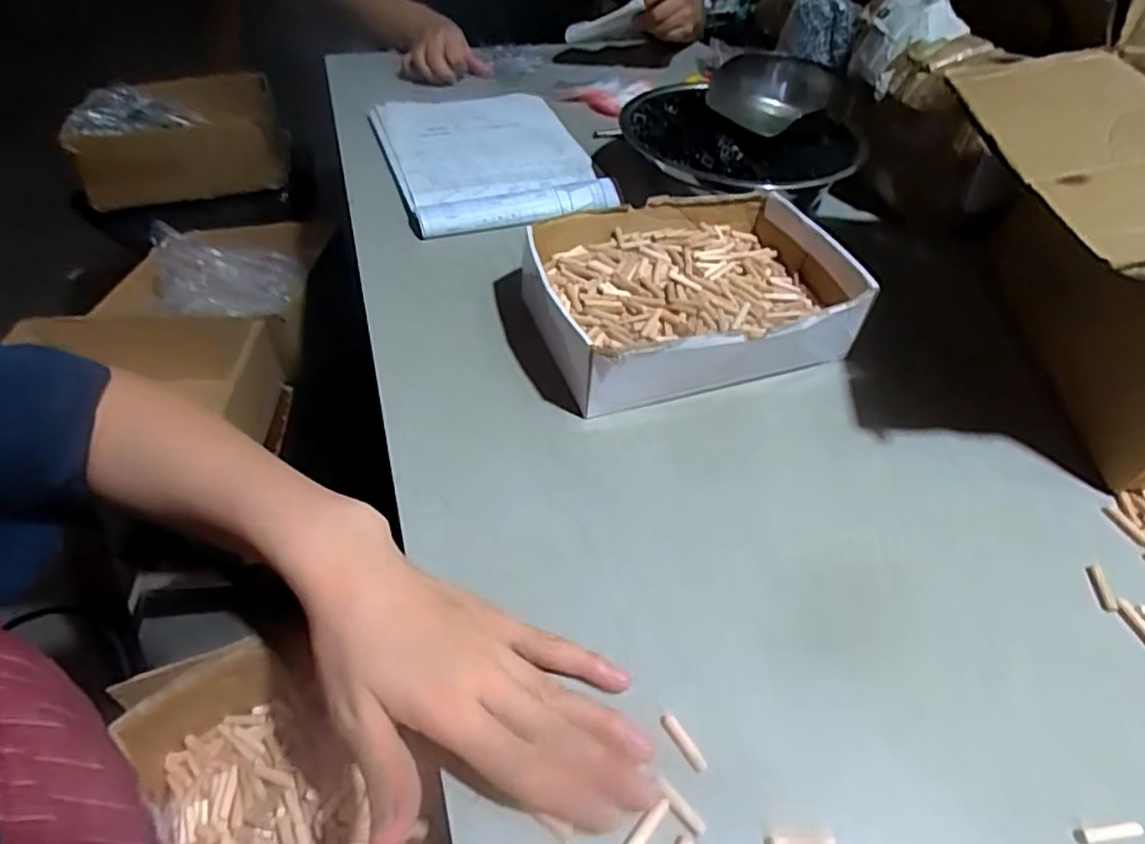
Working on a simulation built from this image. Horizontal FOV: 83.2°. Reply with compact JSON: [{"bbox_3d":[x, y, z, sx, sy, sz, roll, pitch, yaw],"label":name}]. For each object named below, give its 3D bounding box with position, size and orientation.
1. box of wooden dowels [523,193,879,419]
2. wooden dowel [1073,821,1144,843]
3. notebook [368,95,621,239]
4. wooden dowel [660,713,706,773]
[{"bbox_3d":[0.099,-0.111,0.531,0.235,0.061,0.193,-12,48,-13],"label":"box of wooden dowels"},{"bbox_3d":[0.250,0.191,0.299,0.031,0.005,0.007,-3,47,-5],"label":"wooden dowel"},{"bbox_3d":[-0.096,-0.300,0.725,0.217,0.021,0.305,-15,49,-15],"label":"notebook"},{"bbox_3d":[0.054,0.156,0.316,0.007,0.005,0.029,-26,53,-24],"label":"wooden dowel"}]

